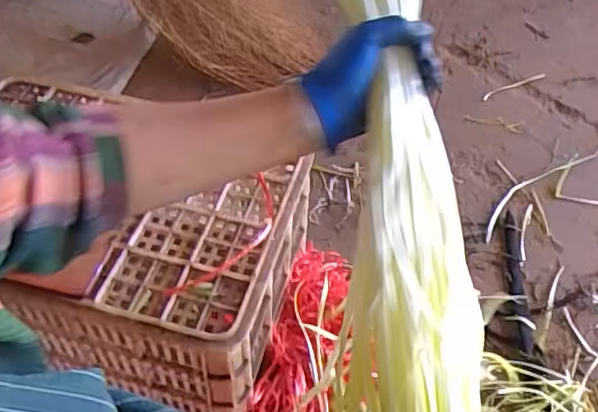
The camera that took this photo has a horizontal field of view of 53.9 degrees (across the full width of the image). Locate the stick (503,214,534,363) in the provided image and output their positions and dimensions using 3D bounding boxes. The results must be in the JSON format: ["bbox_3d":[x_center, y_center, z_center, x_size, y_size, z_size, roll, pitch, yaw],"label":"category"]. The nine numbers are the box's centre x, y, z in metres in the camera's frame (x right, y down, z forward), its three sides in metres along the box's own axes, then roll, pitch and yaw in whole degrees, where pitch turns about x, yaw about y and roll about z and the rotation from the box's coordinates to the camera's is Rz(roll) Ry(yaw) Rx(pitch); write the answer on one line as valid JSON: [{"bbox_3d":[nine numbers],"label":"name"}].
[{"bbox_3d":[0.357,0.118,0.965,0.028,0.013,0.288,7,50,1],"label":"stick"}]

